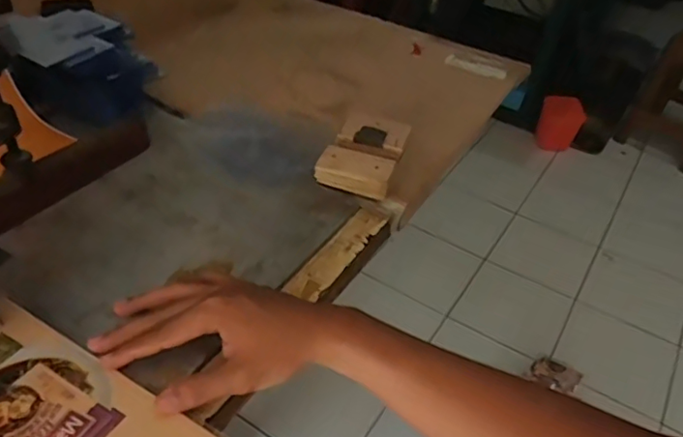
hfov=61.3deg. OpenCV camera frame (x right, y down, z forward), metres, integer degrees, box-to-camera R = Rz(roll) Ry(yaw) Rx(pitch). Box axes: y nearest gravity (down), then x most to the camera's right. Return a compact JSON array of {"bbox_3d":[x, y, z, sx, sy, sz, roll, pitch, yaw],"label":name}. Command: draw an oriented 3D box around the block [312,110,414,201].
[{"bbox_3d":[0.029,-0.076,0.655,0.078,0.027,0.129,13,42,13],"label":"block"}]

